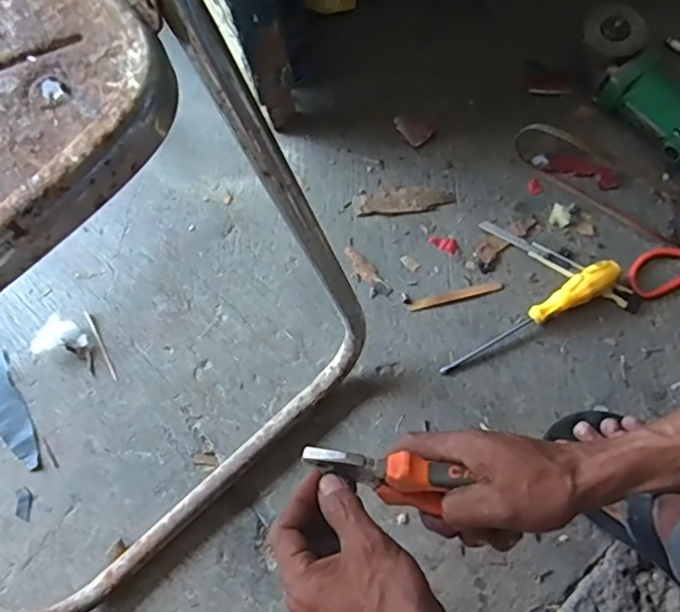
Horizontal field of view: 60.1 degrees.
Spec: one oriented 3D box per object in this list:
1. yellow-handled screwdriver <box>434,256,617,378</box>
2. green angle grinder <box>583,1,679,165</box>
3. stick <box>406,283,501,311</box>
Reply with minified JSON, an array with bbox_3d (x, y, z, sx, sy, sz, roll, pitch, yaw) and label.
[{"bbox_3d":[0.208,0.015,0.638,0.217,0.034,0.029,-30,74,-8],"label":"yellow-handled screwdriver"},{"bbox_3d":[0.384,-0.227,0.673,0.275,0.080,0.075,43,78,13],"label":"green angle grinder"},{"bbox_3d":[0.131,-0.011,0.666,0.108,0.004,0.011,-13,72,-3],"label":"stick"}]

